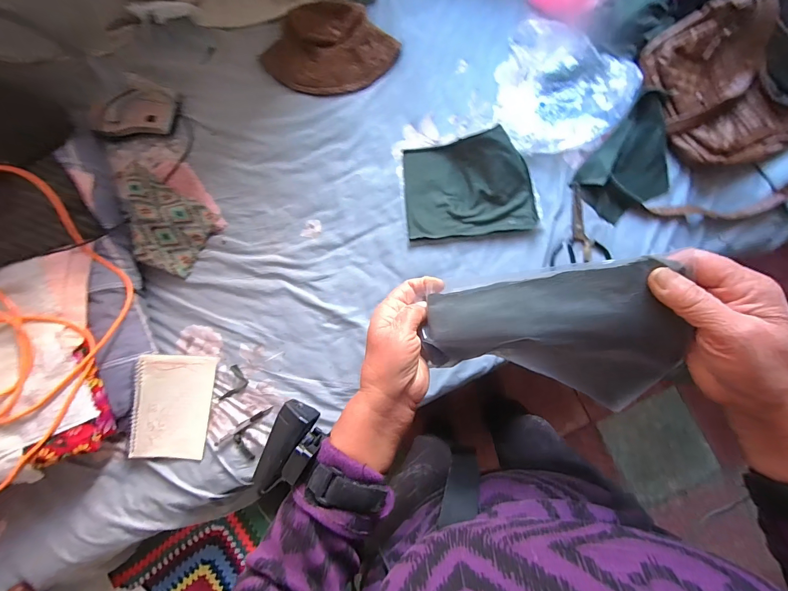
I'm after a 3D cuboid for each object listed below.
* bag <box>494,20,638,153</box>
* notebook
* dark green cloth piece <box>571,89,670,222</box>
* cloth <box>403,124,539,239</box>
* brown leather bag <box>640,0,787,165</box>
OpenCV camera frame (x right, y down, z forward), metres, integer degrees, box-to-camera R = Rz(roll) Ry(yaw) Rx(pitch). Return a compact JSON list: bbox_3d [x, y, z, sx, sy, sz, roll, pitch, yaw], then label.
[{"bbox_3d":[0.325,-0.440,0.743,0.255,0.072,0.306,-43,82,-3],"label":"bag"},{"bbox_3d":[-0.462,0.234,0.727,0.141,0.019,0.212,9,93,-22],"label":"notebook"},{"bbox_3d":[0.495,-0.275,0.708,0.162,0.056,0.237,40,87,7],"label":"dark green cloth piece"},{"bbox_3d":[0.158,-0.235,0.736,0.269,0.061,0.211,-7,82,3],"label":"cloth"},{"bbox_3d":[0.621,-0.394,0.664,0.187,0.107,0.302,-24,82,0],"label":"brown leather bag"}]

